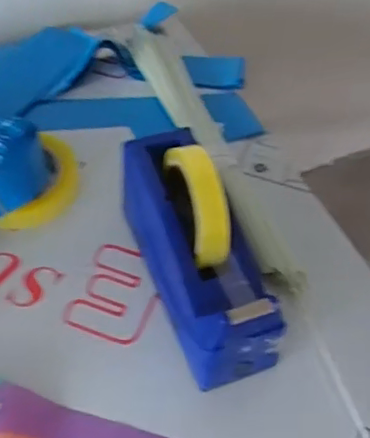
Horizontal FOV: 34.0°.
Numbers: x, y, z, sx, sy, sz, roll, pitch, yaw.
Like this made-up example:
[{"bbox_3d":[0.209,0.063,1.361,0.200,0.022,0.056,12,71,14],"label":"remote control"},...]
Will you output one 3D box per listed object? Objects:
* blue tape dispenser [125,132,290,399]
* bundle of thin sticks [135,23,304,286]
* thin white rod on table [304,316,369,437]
[{"bbox_3d":[0.009,0.020,0.496,0.074,0.128,0.201,-15,54,-16],"label":"blue tape dispenser"},{"bbox_3d":[0.024,-0.085,0.648,0.045,0.028,0.387,-17,55,-14],"label":"bundle of thin sticks"},{"bbox_3d":[0.134,0.154,0.474,0.009,0.004,0.176,-14,54,-12],"label":"thin white rod on table"}]

